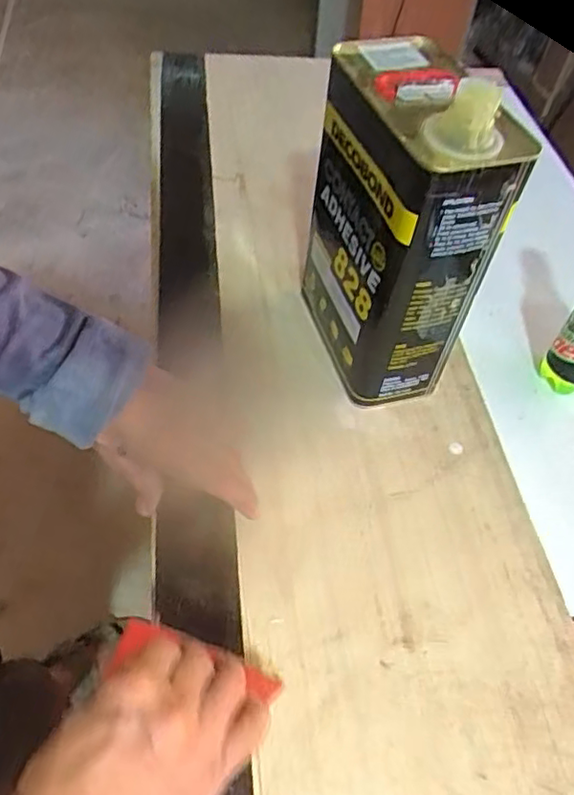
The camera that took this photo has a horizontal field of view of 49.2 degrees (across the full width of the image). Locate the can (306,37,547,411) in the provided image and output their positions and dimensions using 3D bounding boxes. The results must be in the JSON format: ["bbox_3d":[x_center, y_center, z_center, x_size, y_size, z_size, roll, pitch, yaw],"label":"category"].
[{"bbox_3d":[0.081,-0.133,0.496,0.083,0.246,0.160,-15,56,-16],"label":"can"}]

